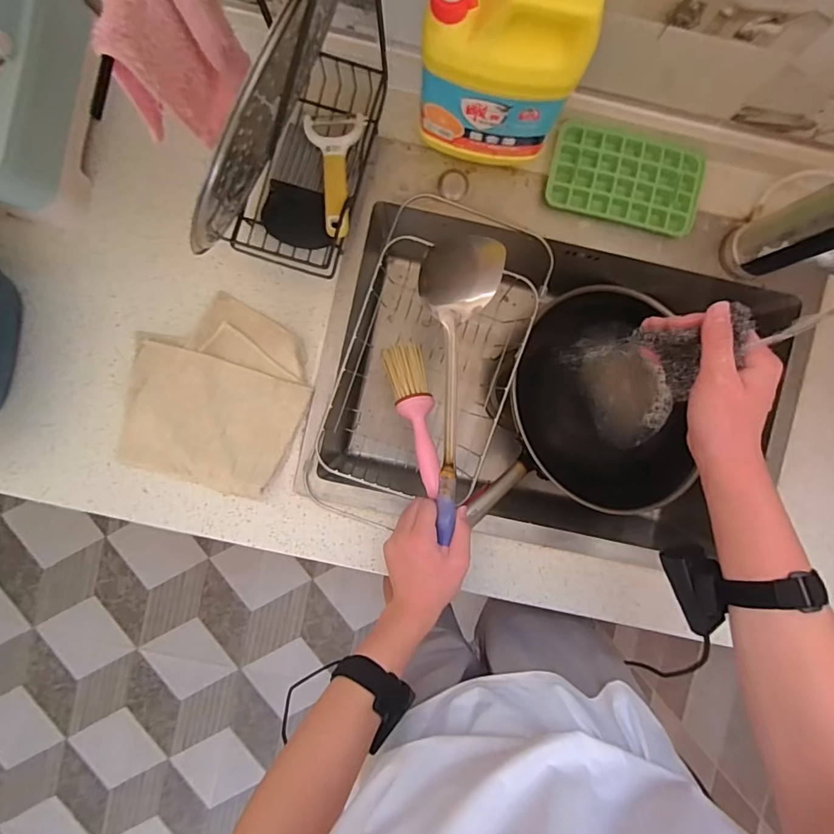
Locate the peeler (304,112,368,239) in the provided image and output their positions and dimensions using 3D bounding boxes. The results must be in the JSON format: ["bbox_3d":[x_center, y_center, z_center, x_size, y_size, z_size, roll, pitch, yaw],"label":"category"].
[{"bbox_3d":[-0.091,-0.272,0.547,0.064,0.028,0.141,-2,92,-1],"label":"peeler"}]

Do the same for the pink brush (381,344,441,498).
[{"bbox_3d":[0.001,0.002,0.636,0.050,0.026,0.199,-12,78,-1],"label":"pink brush"}]

